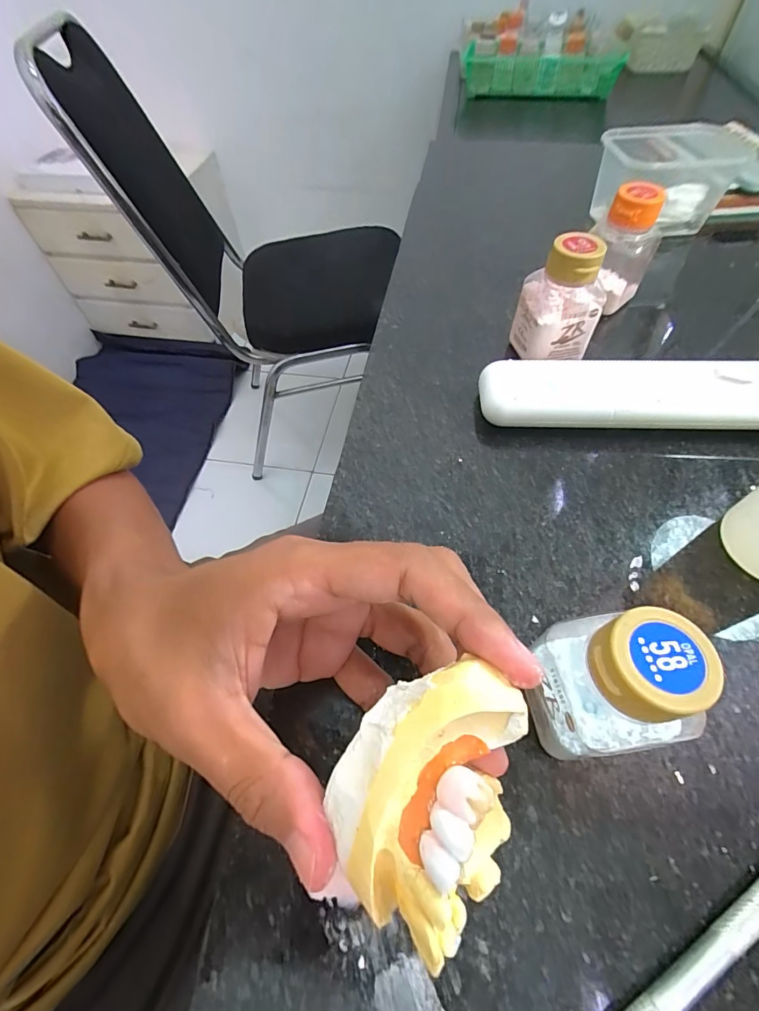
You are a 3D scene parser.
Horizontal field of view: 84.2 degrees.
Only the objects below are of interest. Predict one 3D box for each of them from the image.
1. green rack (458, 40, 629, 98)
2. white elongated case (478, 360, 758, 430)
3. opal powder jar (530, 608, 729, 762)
[{"bbox_3d":[0.305,-0.834,0.814,0.306,0.067,0.098,22,60,16],"label":"green rack"},{"bbox_3d":[0.151,-0.065,0.251,0.175,0.024,0.042,5,57,6],"label":"white elongated case"},{"bbox_3d":[0.076,0.062,0.145,0.035,0.072,0.039,-9,57,-3],"label":"opal powder jar"}]

